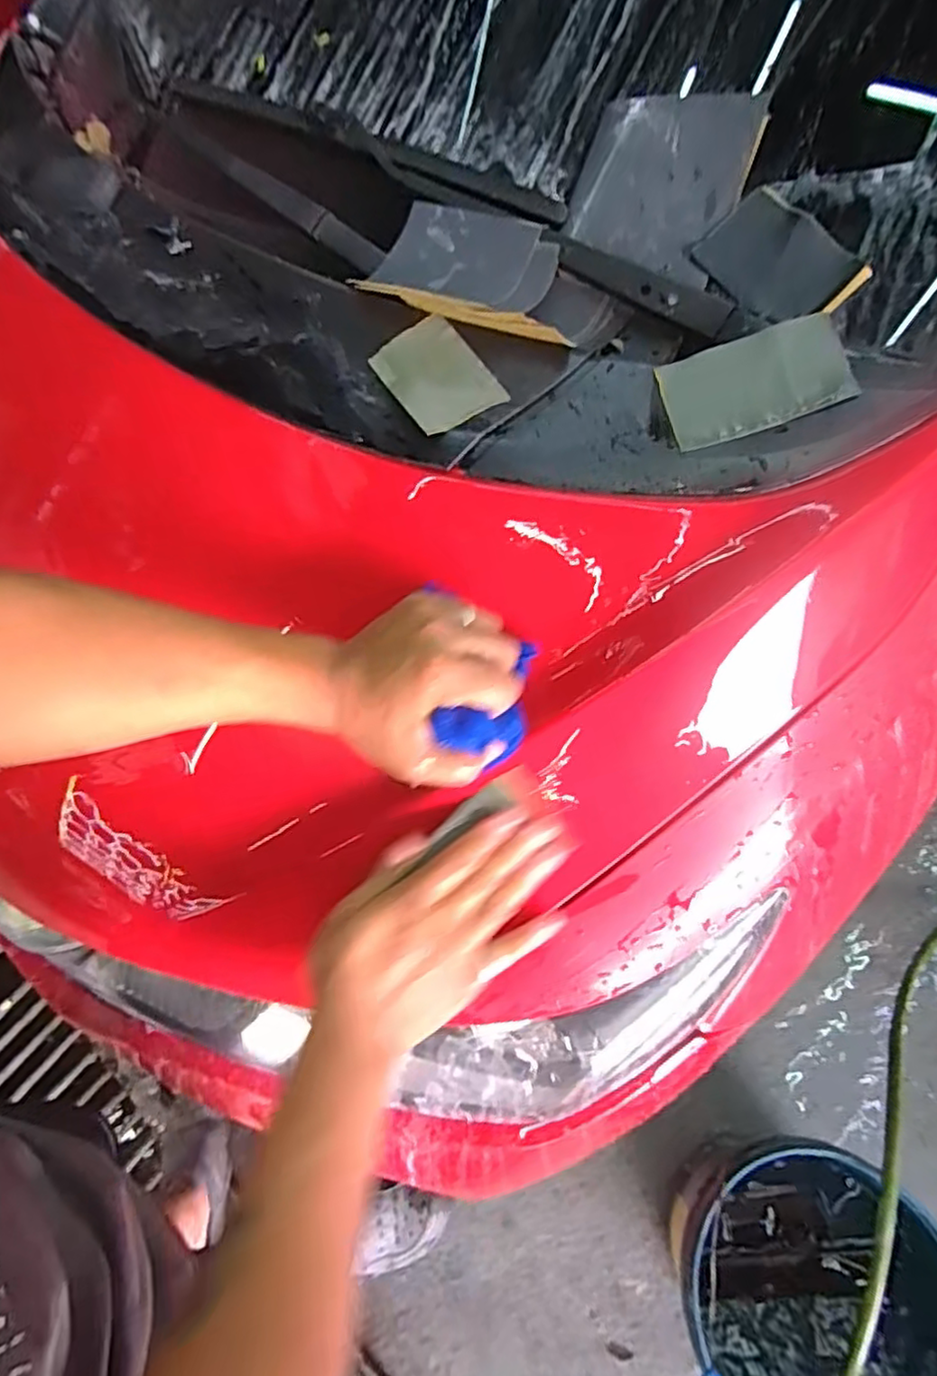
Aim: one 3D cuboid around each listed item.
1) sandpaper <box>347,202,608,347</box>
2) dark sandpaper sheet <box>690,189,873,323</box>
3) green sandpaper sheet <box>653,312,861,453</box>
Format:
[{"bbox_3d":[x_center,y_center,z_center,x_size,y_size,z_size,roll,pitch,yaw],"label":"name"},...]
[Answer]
[{"bbox_3d":[0.006,-0.340,0.538,0.129,0.040,0.228,-42,65,-17],"label":"sandpaper"},{"bbox_3d":[0.233,-0.321,0.485,0.070,0.006,0.112,-40,74,14],"label":"dark sandpaper sheet"},{"bbox_3d":[0.194,-0.210,0.438,0.112,0.005,0.069,-16,78,14],"label":"green sandpaper sheet"}]

